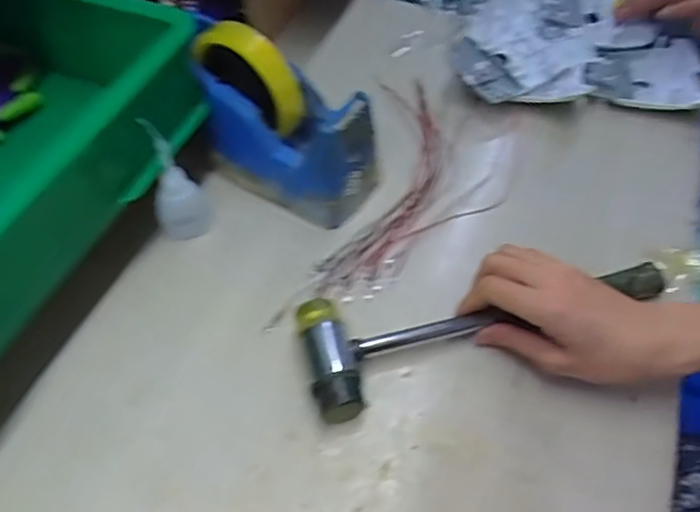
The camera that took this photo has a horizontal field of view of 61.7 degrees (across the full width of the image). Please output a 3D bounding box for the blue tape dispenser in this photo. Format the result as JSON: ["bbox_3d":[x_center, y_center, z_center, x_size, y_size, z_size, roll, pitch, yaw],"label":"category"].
[{"bbox_3d":[-0.051,-0.108,0.466,0.149,0.112,0.072,26,57,15],"label":"blue tape dispenser"}]

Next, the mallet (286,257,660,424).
[{"bbox_3d":[0.098,0.042,0.407,0.262,0.034,0.077,-11,55,-12],"label":"mallet"}]

